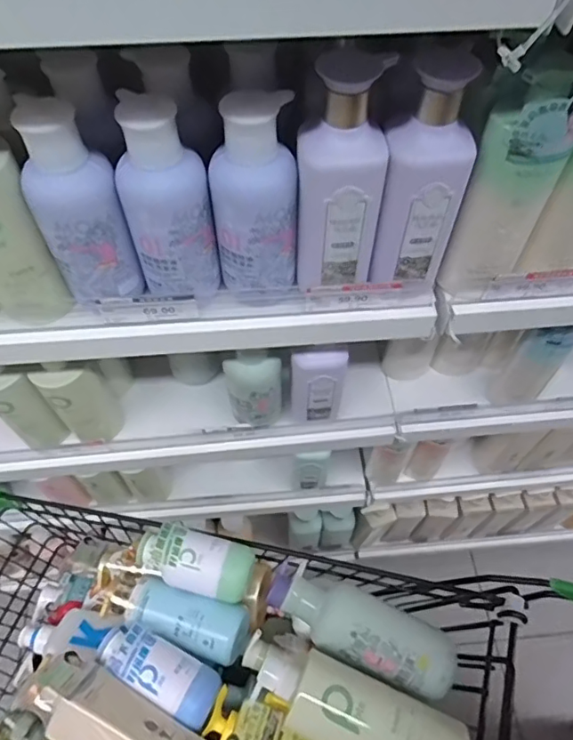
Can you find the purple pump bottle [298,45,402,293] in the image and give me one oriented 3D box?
[{"bbox_3d":[0.049,-0.167,0.472,0.072,0.199,0.067,4,58,2],"label":"purple pump bottle"}]

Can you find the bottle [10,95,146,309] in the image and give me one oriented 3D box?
[{"bbox_3d":[-0.189,-0.145,0.480,0.071,0.173,0.077,-22,61,-13],"label":"bottle"}]

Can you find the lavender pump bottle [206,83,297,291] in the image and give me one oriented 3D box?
[{"bbox_3d":[-0.030,-0.153,0.481,0.075,0.170,0.060,-13,59,-8],"label":"lavender pump bottle"}]

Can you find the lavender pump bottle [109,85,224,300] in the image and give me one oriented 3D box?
[{"bbox_3d":[-0.111,-0.150,0.482,0.079,0.174,0.070,-13,59,-8],"label":"lavender pump bottle"}]

